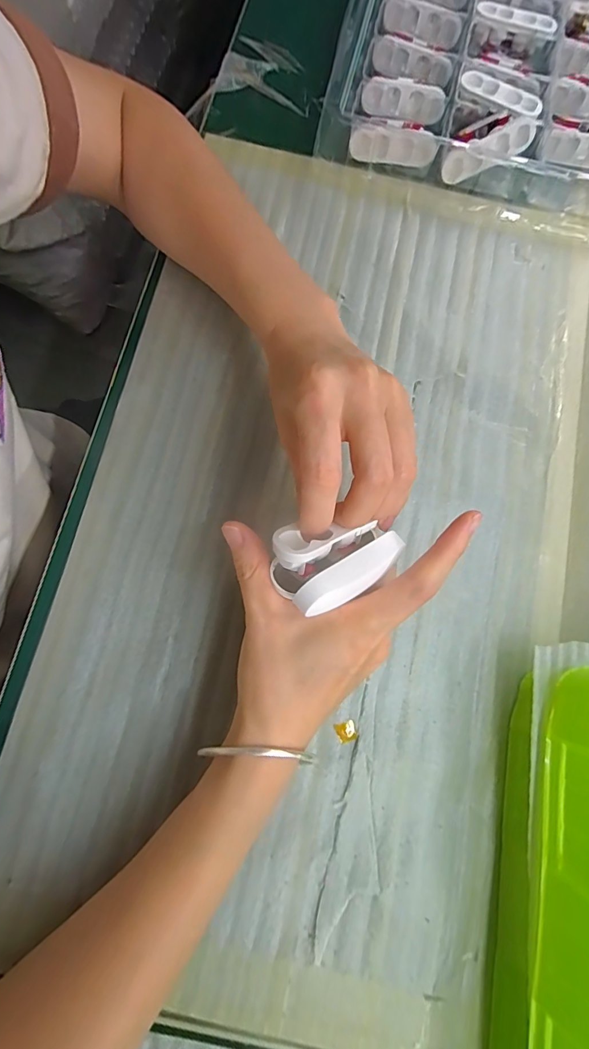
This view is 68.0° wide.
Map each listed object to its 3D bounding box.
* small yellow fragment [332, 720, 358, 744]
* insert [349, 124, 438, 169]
[{"bbox_3d":[0.030,0.120,0.251,0.012,0.004,0.011,-14,80,-5],"label":"small yellow fragment"},{"bbox_3d":[0.073,-0.282,0.324,0.062,0.022,0.010,7,79,-1],"label":"insert"}]

